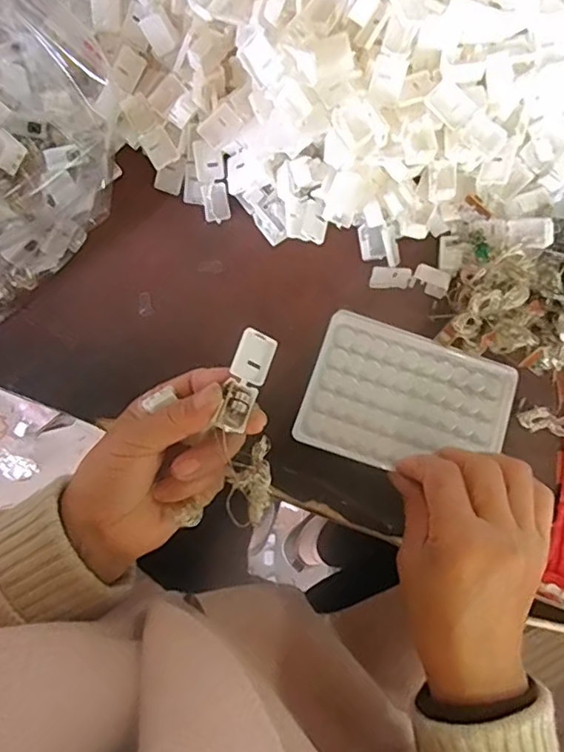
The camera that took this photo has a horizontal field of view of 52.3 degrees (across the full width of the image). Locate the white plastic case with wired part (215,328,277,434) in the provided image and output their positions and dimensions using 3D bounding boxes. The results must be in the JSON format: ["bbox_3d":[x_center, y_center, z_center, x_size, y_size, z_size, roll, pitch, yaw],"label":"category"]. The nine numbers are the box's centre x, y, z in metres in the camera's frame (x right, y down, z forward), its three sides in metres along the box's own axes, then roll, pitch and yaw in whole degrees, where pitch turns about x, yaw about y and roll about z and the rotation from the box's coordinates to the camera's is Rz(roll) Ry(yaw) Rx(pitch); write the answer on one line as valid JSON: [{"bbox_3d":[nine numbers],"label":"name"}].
[{"bbox_3d":[-0.019,0.002,0.308,0.018,0.009,0.055,18,77,4],"label":"white plastic case with wired part"}]

